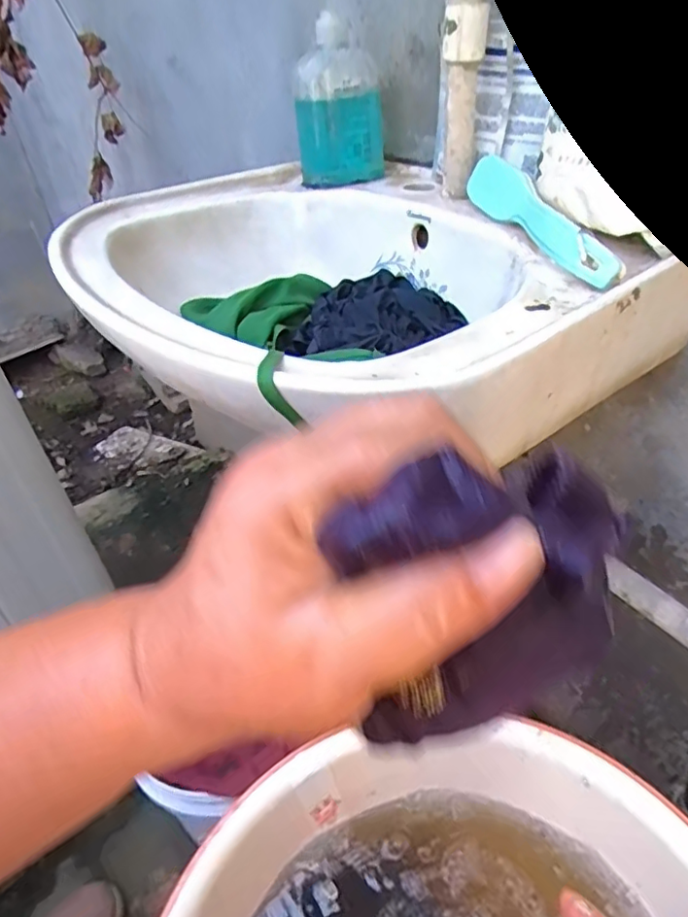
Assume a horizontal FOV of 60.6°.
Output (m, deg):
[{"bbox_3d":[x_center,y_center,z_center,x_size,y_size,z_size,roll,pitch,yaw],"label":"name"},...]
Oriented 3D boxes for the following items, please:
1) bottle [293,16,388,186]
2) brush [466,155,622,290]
[{"bbox_3d":[-0.005,-0.347,0.582,0.083,0.132,0.048,-3,37,4],"label":"bottle"},{"bbox_3d":[0.136,-0.175,0.417,0.024,0.039,0.197,-11,37,-7],"label":"brush"}]

